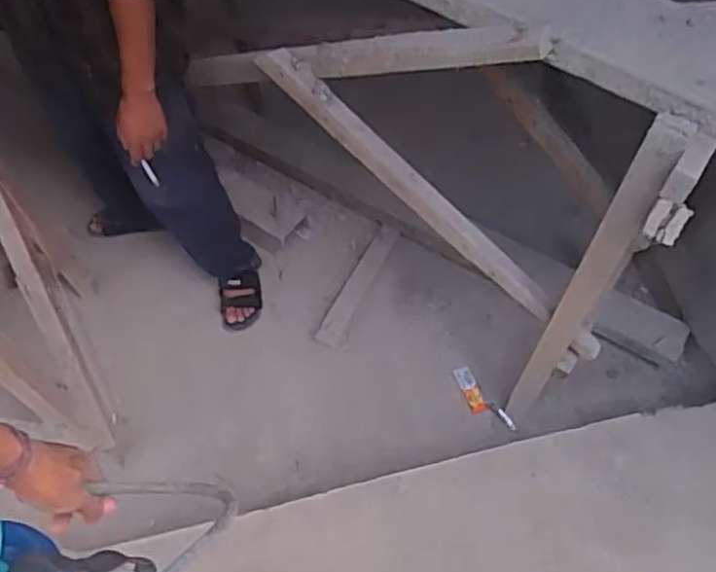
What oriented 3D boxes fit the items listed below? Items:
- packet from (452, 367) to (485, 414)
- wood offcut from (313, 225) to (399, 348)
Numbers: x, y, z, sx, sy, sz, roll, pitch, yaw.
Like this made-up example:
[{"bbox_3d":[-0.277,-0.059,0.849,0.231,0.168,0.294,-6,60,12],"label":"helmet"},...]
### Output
[{"bbox_3d":[0.302,0.281,1.796,0.045,0.015,0.132,-17,60,-10],"label":"packet"},{"bbox_3d":[0.000,-0.009,1.940,0.069,0.032,0.417,24,62,14],"label":"wood offcut"}]

